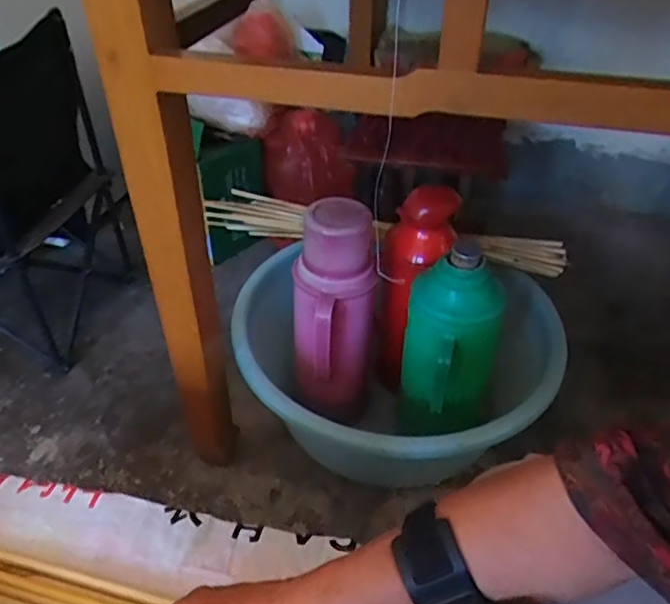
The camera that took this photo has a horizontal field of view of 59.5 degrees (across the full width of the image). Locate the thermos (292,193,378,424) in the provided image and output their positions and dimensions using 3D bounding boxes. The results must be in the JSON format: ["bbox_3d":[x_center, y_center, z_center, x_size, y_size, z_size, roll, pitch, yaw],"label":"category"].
[{"bbox_3d":[-0.006,0.014,0.852,0.104,0.307,0.137,-4,40,-5],"label":"thermos"}]

